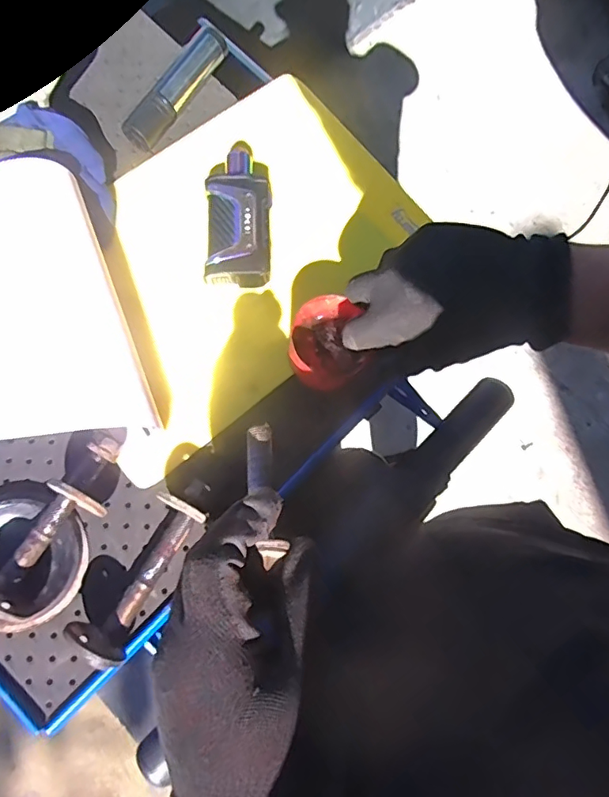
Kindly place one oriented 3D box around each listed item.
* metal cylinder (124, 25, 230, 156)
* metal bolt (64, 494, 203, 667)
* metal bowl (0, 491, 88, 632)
[{"bbox_3d":[-0.112,-0.277,0.461,0.026,0.027,0.123,34,78,5],"label":"metal cylinder"},{"bbox_3d":[-0.117,0.125,0.369,0.049,0.041,0.119,34,78,5],"label":"metal bolt"},{"bbox_3d":[-0.212,0.118,0.373,0.093,0.026,0.094,4,77,-2],"label":"metal bowl"}]

